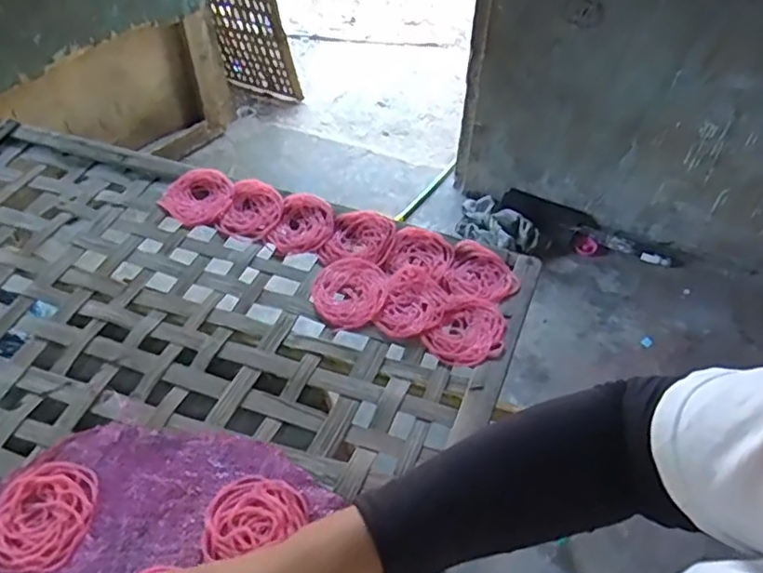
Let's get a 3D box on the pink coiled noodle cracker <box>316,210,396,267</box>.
[{"bbox_3d":[-0.022,-0.048,0.622,0.065,0.015,0.068,17,52,14],"label":"pink coiled noodle cracker"}]

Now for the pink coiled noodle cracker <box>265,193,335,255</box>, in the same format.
[{"bbox_3d":[-0.080,-0.064,0.633,0.060,0.018,0.073,15,51,12],"label":"pink coiled noodle cracker"}]

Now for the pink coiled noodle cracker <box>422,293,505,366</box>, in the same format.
[{"bbox_3d":[0.079,0.040,0.553,0.063,0.008,0.075,29,55,22],"label":"pink coiled noodle cracker"}]

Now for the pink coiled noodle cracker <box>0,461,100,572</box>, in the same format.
[{"bbox_3d":[-0.245,0.165,0.446,0.072,0.004,0.075,0,50,0],"label":"pink coiled noodle cracker"}]

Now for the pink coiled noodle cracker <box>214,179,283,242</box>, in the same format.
[{"bbox_3d":[-0.134,-0.081,0.646,0.059,0.016,0.071,15,51,12],"label":"pink coiled noodle cracker"}]

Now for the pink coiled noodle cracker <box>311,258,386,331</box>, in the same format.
[{"bbox_3d":[-0.030,0.005,0.585,0.071,0.006,0.076,0,50,0],"label":"pink coiled noodle cracker"}]

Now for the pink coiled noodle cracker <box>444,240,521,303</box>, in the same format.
[{"bbox_3d":[0.098,-0.013,0.596,0.068,0.011,0.062,15,51,12],"label":"pink coiled noodle cracker"}]

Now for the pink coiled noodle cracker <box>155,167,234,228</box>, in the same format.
[{"bbox_3d":[-0.194,-0.097,0.656,0.071,0.020,0.070,0,50,0],"label":"pink coiled noodle cracker"}]

